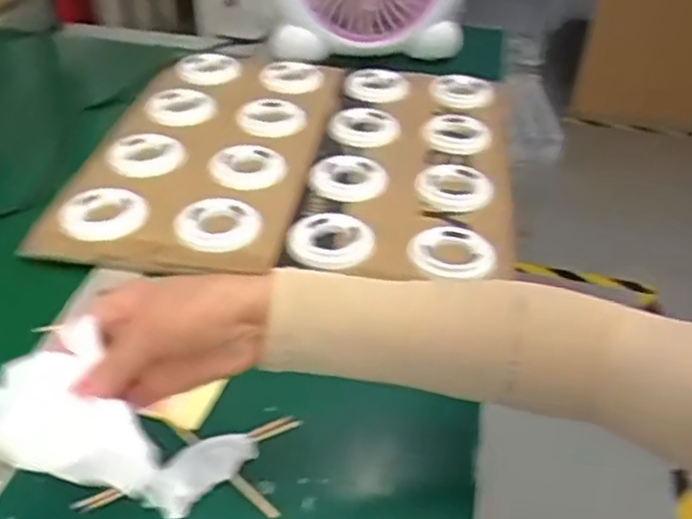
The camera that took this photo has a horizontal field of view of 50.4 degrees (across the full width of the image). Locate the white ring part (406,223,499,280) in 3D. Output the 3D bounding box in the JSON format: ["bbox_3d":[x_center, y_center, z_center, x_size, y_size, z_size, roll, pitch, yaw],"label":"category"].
[{"bbox_3d":[0.095,-0.011,0.651,0.075,0.014,0.082,2,38,-2],"label":"white ring part"}]

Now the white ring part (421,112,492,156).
[{"bbox_3d":[0.126,-0.144,0.836,0.076,0.012,0.086,10,39,9],"label":"white ring part"}]

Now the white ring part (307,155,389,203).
[{"bbox_3d":[0.002,-0.082,0.745,0.075,0.014,0.075,2,38,-2],"label":"white ring part"}]

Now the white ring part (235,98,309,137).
[{"bbox_3d":[-0.085,-0.162,0.848,0.078,0.017,0.081,2,38,-2],"label":"white ring part"}]

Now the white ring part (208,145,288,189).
[{"bbox_3d":[-0.098,-0.097,0.757,0.075,0.016,0.072,2,38,-2],"label":"white ring part"}]

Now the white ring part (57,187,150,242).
[{"bbox_3d":[-0.226,-0.040,0.677,0.078,0.020,0.078,2,38,-2],"label":"white ring part"}]

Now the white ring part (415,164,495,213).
[{"bbox_3d":[0.107,-0.074,0.735,0.072,0.015,0.072,1,38,-3],"label":"white ring part"}]

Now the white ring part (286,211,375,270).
[{"bbox_3d":[-0.014,-0.018,0.656,0.073,0.015,0.073,2,38,-2],"label":"white ring part"}]

